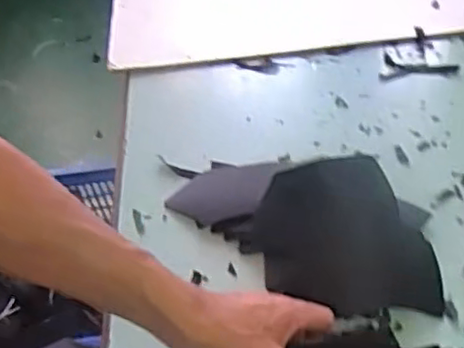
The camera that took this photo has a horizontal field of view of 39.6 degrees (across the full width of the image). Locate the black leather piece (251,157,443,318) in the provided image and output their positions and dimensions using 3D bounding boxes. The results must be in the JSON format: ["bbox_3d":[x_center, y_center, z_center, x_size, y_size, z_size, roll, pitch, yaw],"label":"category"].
[{"bbox_3d":[0.101,0.055,0.593,0.157,0.013,0.145,-3,71,8],"label":"black leather piece"}]

